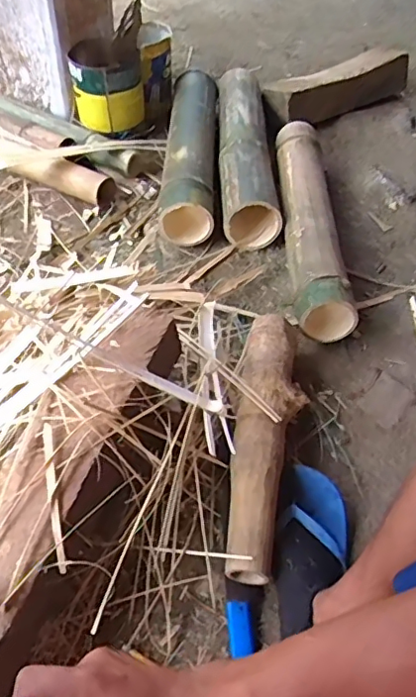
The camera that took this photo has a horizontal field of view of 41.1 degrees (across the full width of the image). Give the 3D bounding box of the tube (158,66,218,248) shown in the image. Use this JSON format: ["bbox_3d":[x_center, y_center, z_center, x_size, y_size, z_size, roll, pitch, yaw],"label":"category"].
[{"bbox_3d":[-0.038,-0.500,1.327,0.118,0.121,0.640,3,52,-2],"label":"tube"}]

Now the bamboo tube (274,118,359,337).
[{"bbox_3d":[0.216,-0.291,1.178,0.115,0.108,0.647,4,52,-1],"label":"bamboo tube"}]

